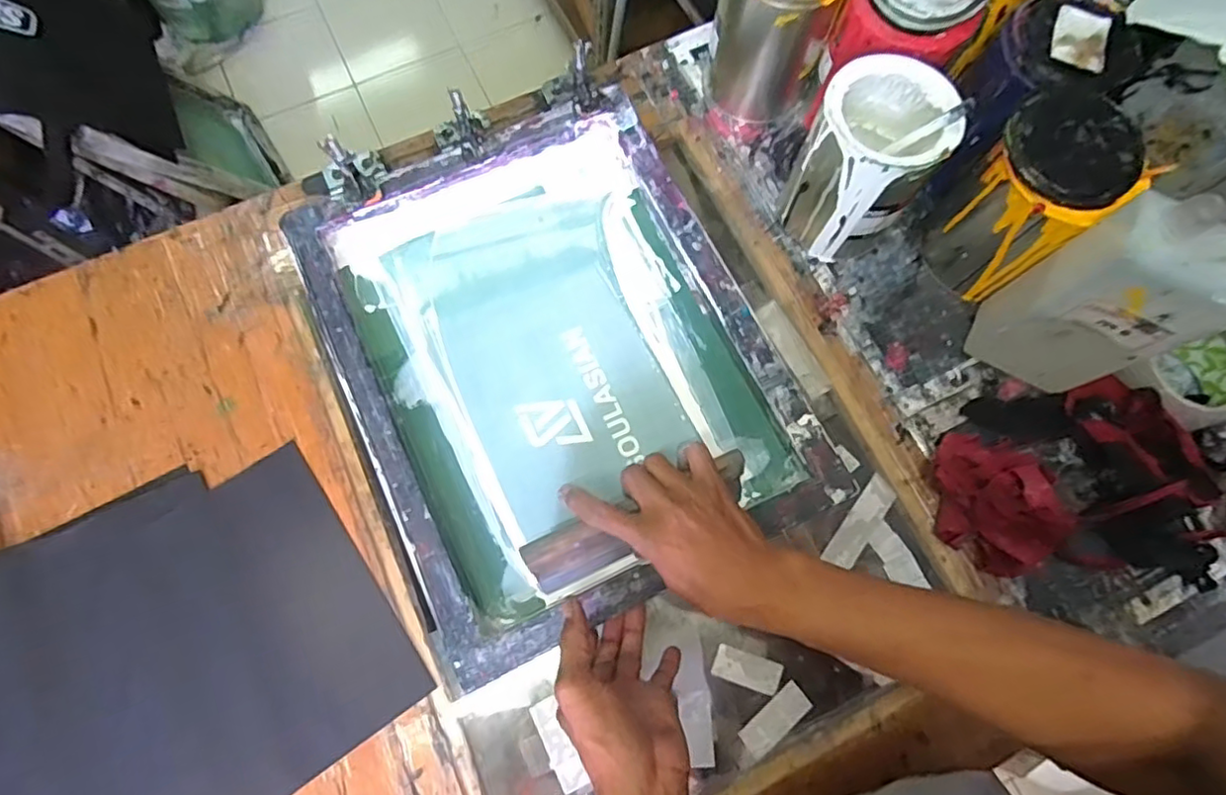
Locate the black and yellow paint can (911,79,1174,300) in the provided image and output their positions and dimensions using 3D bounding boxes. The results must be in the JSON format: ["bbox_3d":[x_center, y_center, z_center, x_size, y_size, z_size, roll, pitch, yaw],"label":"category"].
[{"bbox_3d":[0.355,-0.171,0.543,0.099,0.158,0.105,-32,77,-9],"label":"black and yellow paint can"}]

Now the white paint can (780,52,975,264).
[{"bbox_3d":[0.223,-0.208,0.561,0.105,0.149,0.105,0,74,-1],"label":"white paint can"}]

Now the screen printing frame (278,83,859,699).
[{"bbox_3d":[-0.053,-0.036,0.557,0.347,0.040,0.435,-24,76,-8],"label":"screen printing frame"}]

